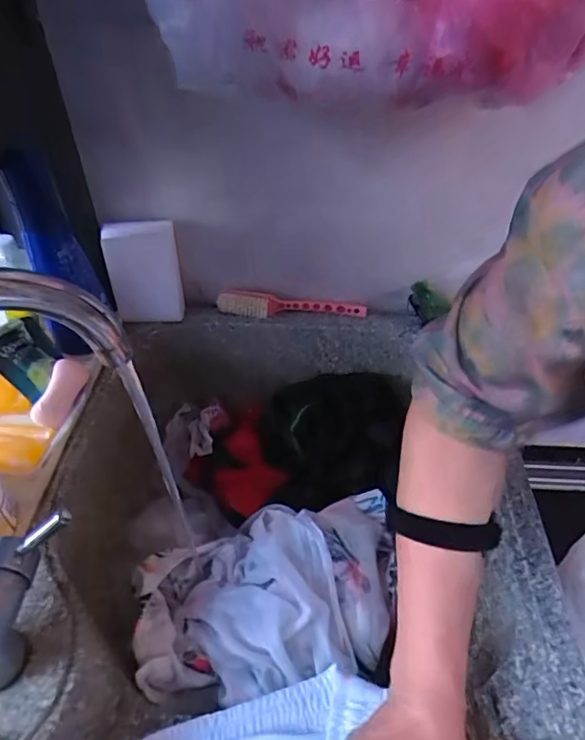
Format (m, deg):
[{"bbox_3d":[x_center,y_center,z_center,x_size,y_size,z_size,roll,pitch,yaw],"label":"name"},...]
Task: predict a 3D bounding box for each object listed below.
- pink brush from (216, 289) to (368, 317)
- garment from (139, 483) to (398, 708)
[{"bbox_3d":[-0.001,-0.093,0.780,0.218,0.037,0.028,3,45,2],"label":"pink brush"},{"bbox_3d":[-0.021,0.237,0.592,0.303,0.091,0.204,-9,46,-10],"label":"garment"}]

